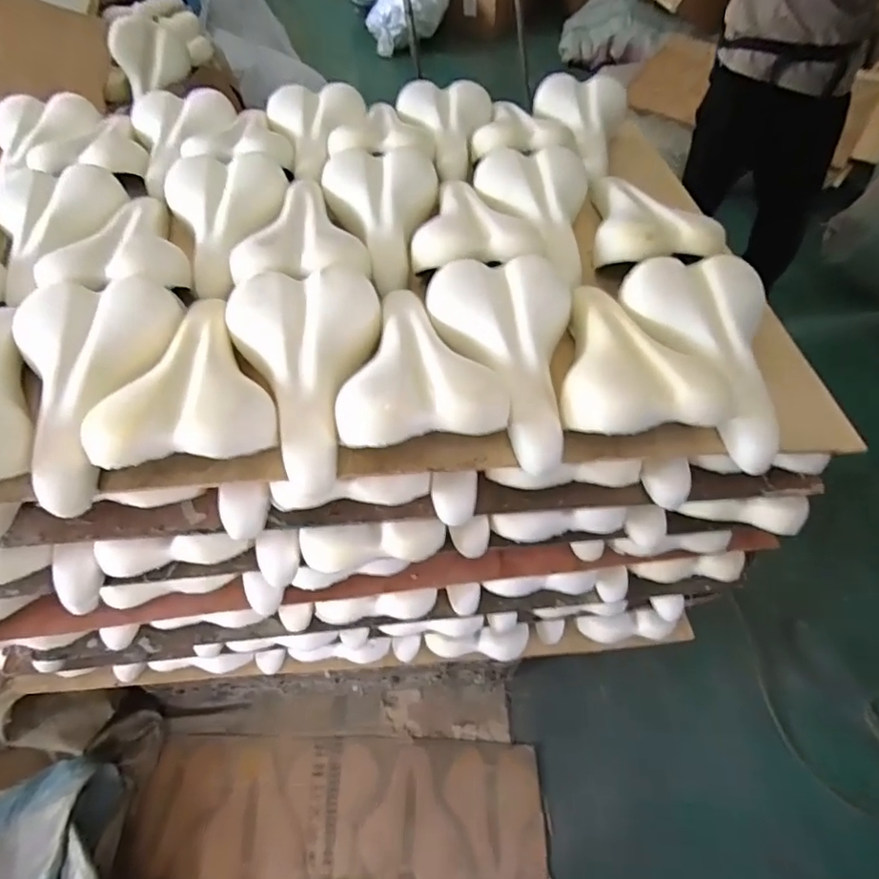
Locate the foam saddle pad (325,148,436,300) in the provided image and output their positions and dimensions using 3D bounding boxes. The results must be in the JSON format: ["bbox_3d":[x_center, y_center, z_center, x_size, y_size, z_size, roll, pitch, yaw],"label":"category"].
[{"bbox_3d":[-0.085,-0.313,0.770,0.163,0.063,0.261,-1,52,-1],"label":"foam saddle pad"}]

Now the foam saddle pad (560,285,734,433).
[{"bbox_3d":[0.190,-0.100,0.588,0.167,0.042,0.233,-8,52,-6],"label":"foam saddle pad"}]

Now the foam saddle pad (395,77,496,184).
[{"bbox_3d":[0.018,-0.513,0.919,0.158,0.061,0.244,-5,52,-4],"label":"foam saddle pad"}]

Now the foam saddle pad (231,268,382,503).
[{"bbox_3d":[-0.140,-0.067,0.573,0.161,0.053,0.257,-4,67,-4],"label":"foam saddle pad"}]

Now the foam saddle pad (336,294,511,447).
[{"bbox_3d":[-0.024,-0.092,0.563,0.156,0.046,0.224,-6,52,-5],"label":"foam saddle pad"}]

